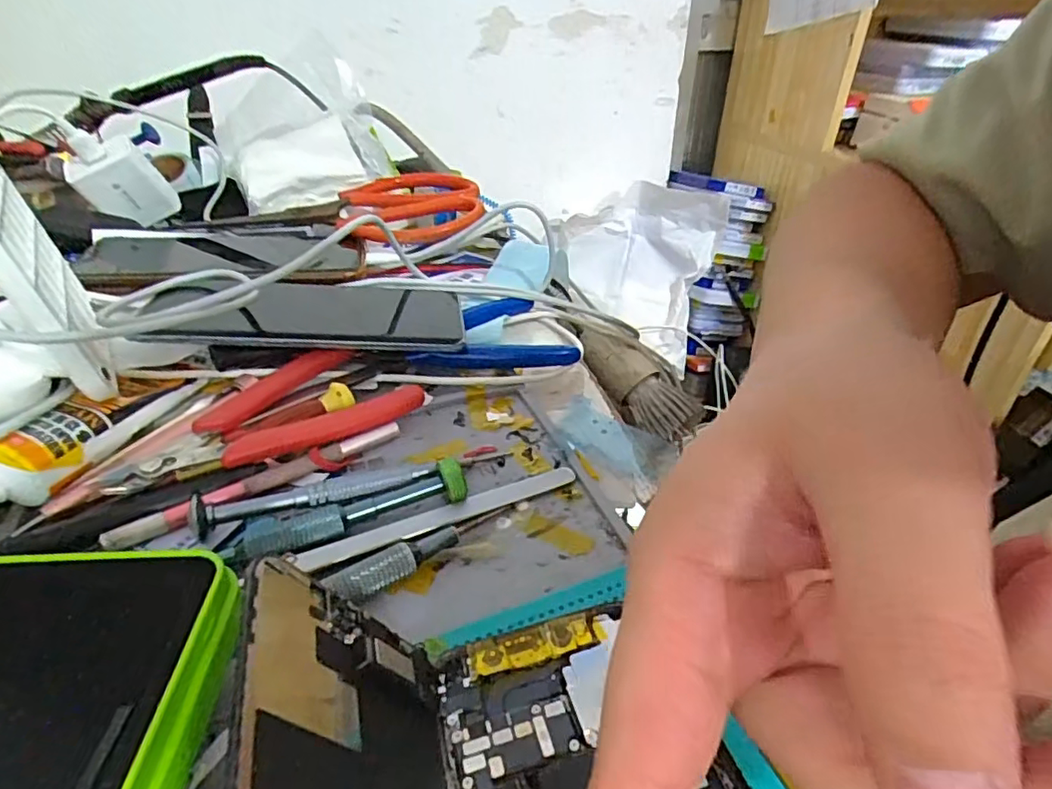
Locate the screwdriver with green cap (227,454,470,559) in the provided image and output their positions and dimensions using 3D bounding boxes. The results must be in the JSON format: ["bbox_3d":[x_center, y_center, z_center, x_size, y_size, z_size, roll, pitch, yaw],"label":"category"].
[{"bbox_3d":[-0.067,0.043,0.222,0.088,0.012,0.014,-13,37,-19],"label":"screwdriver with green cap"}]

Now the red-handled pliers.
[{"bbox_3d":[-0.114,0.008,0.263,0.123,0.013,0.054,-23,41,-30],"label":"red-handled pliers"}]

